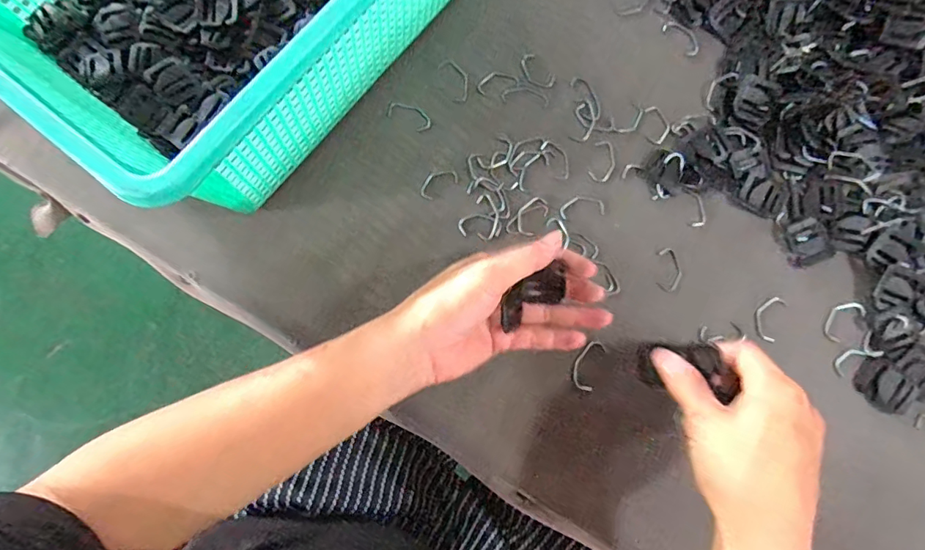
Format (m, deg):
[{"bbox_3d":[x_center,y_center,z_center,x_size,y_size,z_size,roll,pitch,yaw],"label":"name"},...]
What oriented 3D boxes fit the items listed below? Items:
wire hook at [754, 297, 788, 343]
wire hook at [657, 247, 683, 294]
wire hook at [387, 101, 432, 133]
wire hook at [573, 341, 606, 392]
[{"bbox_3d":[0.227,0.031,0.358,0.021,0.004,0.034,22,80,5],"label":"wire hook"},{"bbox_3d":[0.157,-0.004,0.365,0.018,0.004,0.034,9,79,3],"label":"wire hook"},{"bbox_3d":[-0.043,-0.129,0.395,0.037,0.004,0.018,28,81,6],"label":"wire hook"},{"bbox_3d":[0.091,0.066,0.354,0.017,0.005,0.037,20,80,5],"label":"wire hook"}]

